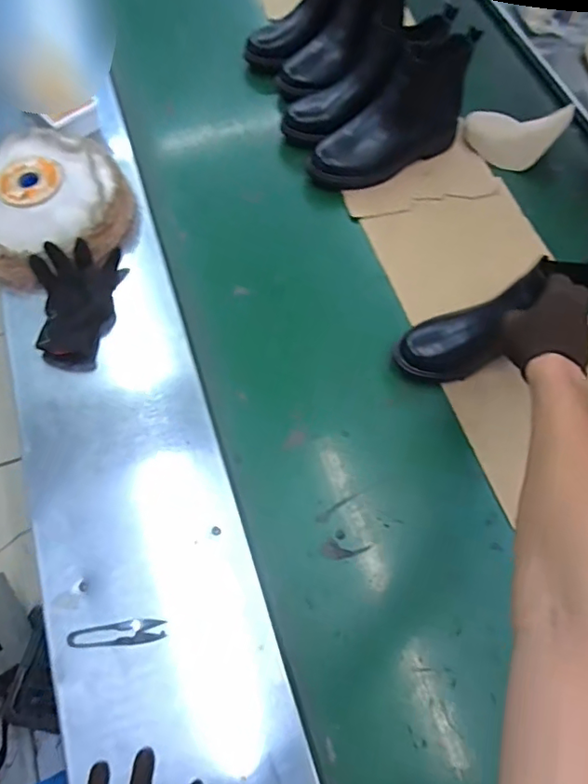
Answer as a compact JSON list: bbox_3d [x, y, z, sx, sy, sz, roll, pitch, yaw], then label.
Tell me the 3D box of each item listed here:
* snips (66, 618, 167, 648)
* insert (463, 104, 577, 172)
[{"bbox_3d":[-0.190,0.261,0.573,0.099,0.009,0.024,-8,66,-4],"label":"snips"},{"bbox_3d":[0.348,-0.412,0.847,0.143,0.071,0.079,20,67,8],"label":"insert"}]

